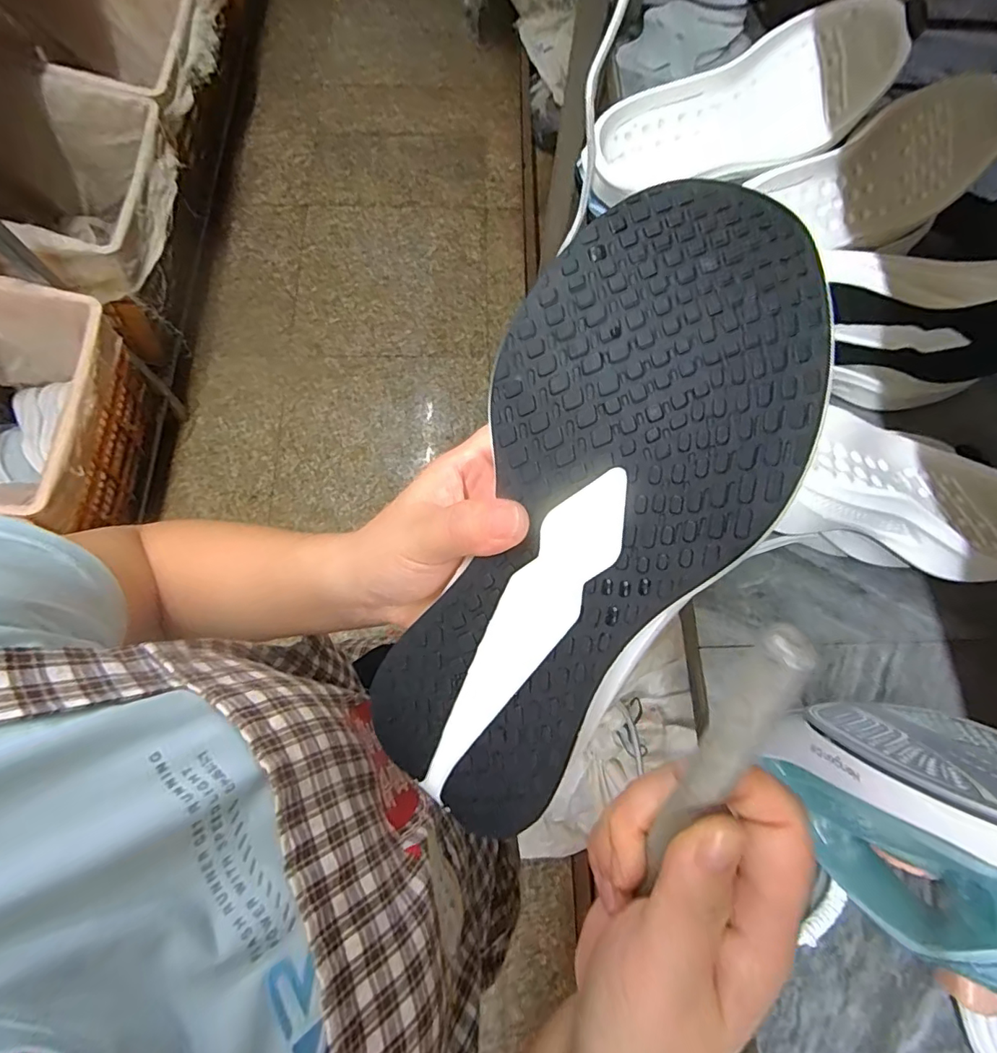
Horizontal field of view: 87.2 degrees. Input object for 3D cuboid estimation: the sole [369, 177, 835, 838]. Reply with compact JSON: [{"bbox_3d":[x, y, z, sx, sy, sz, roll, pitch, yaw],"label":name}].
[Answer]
[{"bbox_3d":[0.030,0.001,0.196,0.102,0.035,0.258,27,100,7],"label":"sole"}]

